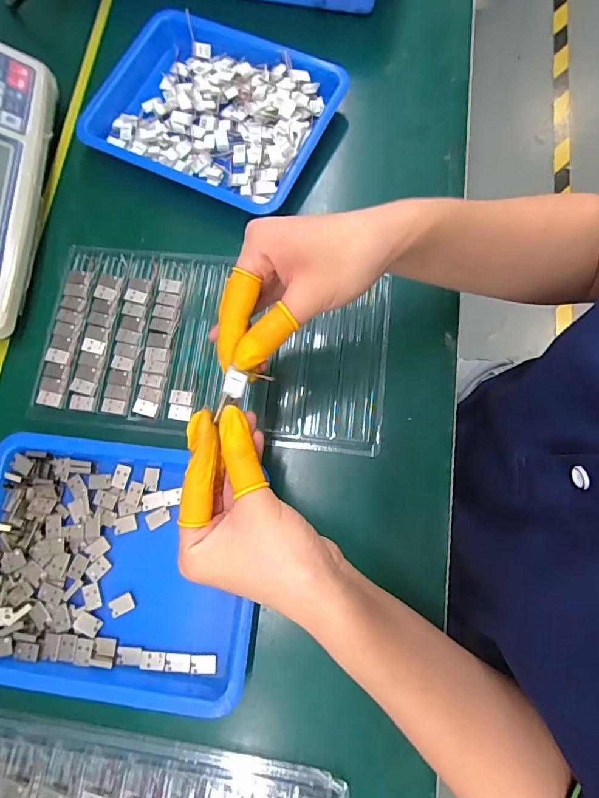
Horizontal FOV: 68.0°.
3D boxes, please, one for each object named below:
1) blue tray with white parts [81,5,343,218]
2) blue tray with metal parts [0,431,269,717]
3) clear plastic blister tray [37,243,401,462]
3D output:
[{"bbox_3d":[-0.090,-0.278,0.424,0.229,0.031,0.171,24,77,6],"label":"blue tray with white parts"},{"bbox_3d":[-0.139,0.121,0.331,0.217,0.020,0.173,7,76,2],"label":"blue tray with metal parts"},{"bbox_3d":[-0.073,-0.048,0.381,0.291,0.009,0.159,7,76,2],"label":"clear plastic blister tray"}]

